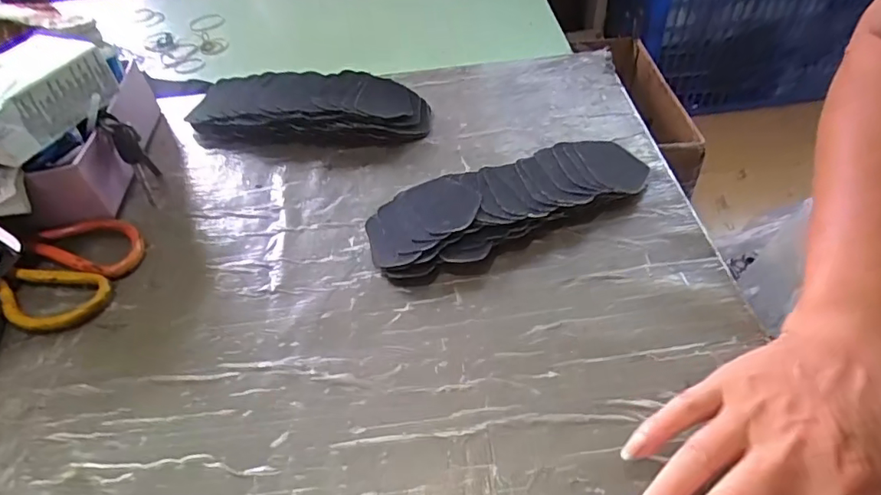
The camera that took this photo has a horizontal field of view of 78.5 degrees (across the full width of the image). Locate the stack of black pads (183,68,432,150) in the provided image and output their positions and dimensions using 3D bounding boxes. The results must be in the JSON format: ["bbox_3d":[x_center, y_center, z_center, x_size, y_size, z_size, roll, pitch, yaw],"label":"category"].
[{"bbox_3d":[-0.129,-0.133,0.517,0.230,0.041,0.083,1,47,8],"label":"stack of black pads"}]

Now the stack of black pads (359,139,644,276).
[{"bbox_3d":[0.053,-0.040,0.420,0.224,0.023,0.081,-21,48,-13],"label":"stack of black pads"}]

